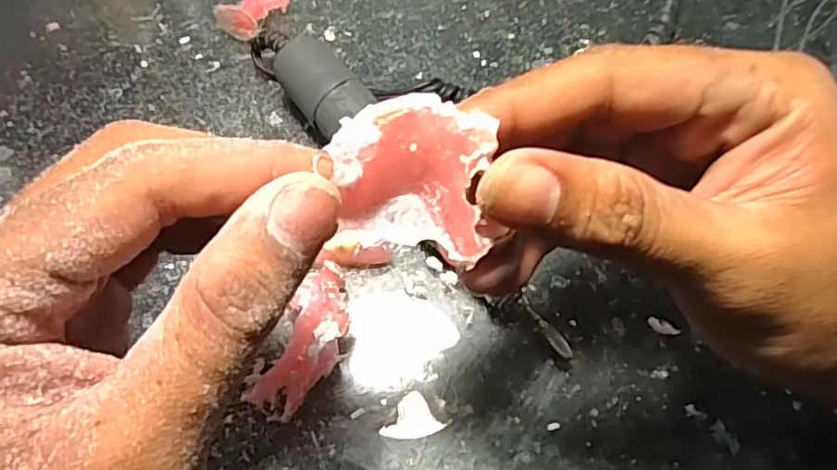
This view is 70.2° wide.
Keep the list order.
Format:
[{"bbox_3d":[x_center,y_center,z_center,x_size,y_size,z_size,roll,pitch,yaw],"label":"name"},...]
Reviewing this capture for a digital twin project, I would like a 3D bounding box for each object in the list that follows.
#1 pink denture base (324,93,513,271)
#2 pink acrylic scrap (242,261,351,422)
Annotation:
[{"bbox_3d":[0.000,-0.011,0.136,0.034,0.026,0.030,5,62,2],"label":"pink denture base"},{"bbox_3d":[-0.039,0.038,0.216,0.023,0.018,0.056,23,65,12],"label":"pink acrylic scrap"}]

